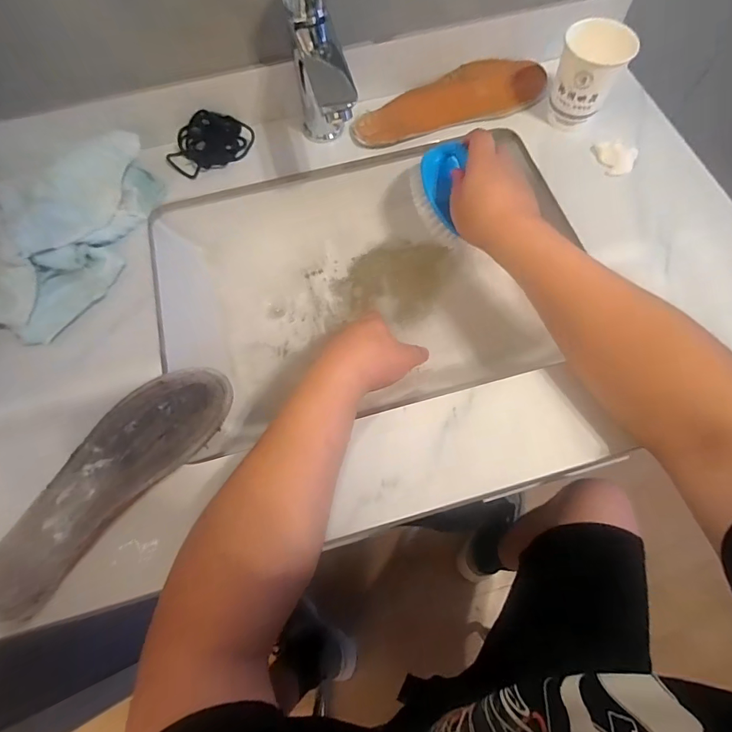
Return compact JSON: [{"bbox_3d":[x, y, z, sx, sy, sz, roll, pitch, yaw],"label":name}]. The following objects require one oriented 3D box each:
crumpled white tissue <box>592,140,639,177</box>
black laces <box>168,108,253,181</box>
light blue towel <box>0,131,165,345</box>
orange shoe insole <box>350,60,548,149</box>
[{"bbox_3d":[0.291,-0.240,0.481,0.045,0.013,0.046,-15,68,-4],"label":"crumpled white tissue"},{"bbox_3d":[-0.185,-0.264,0.495,0.098,0.031,0.050,-35,71,-12],"label":"black laces"},{"bbox_3d":[-0.325,-0.144,0.431,0.150,0.068,0.234,14,69,7],"label":"light blue towel"},{"bbox_3d":[0.106,-0.322,0.517,0.251,0.025,0.075,-18,68,-6],"label":"orange shoe insole"}]

